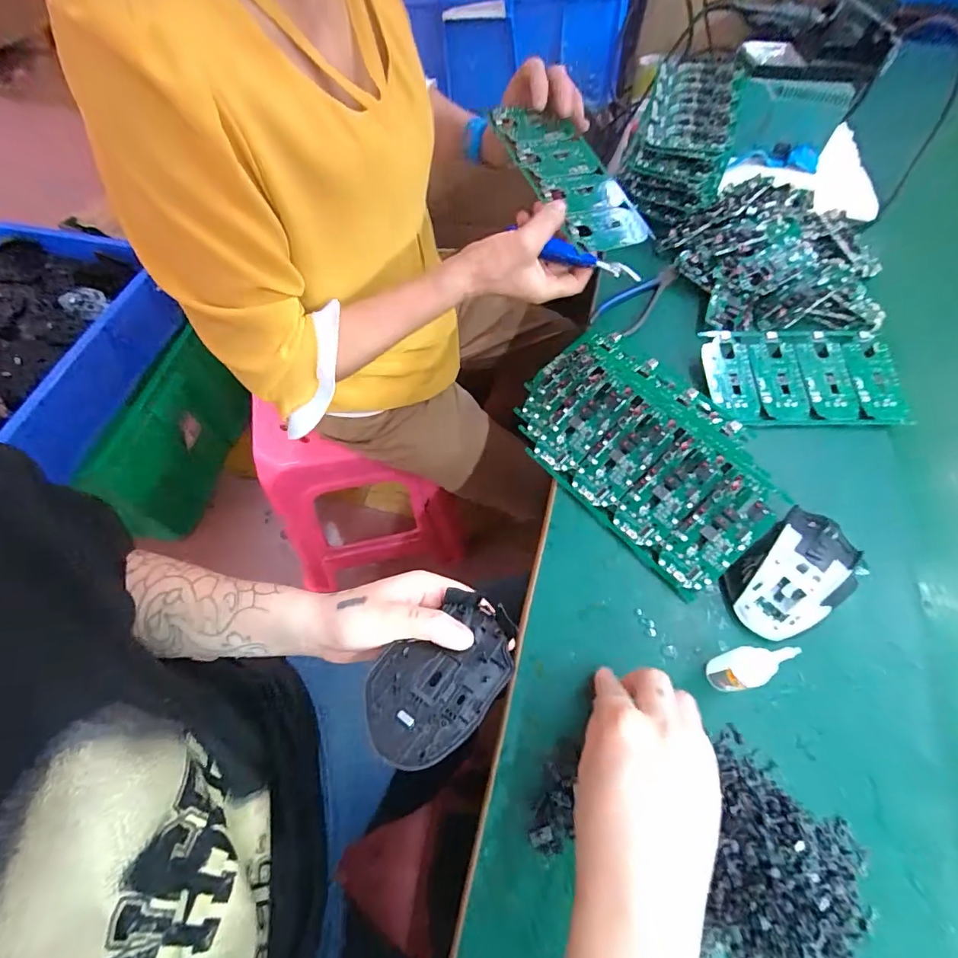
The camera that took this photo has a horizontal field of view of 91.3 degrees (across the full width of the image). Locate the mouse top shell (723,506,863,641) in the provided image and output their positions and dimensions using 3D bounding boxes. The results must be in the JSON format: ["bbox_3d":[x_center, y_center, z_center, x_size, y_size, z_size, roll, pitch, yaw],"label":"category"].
[{"bbox_3d":[0.244,0.076,0.366,0.108,0.049,0.069,-31,66,-18],"label":"mouse top shell"}]

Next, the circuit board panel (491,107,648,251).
[{"bbox_3d":[0.096,-0.306,0.476,0.098,0.013,0.171,-22,78,-22],"label":"circuit board panel"}]

